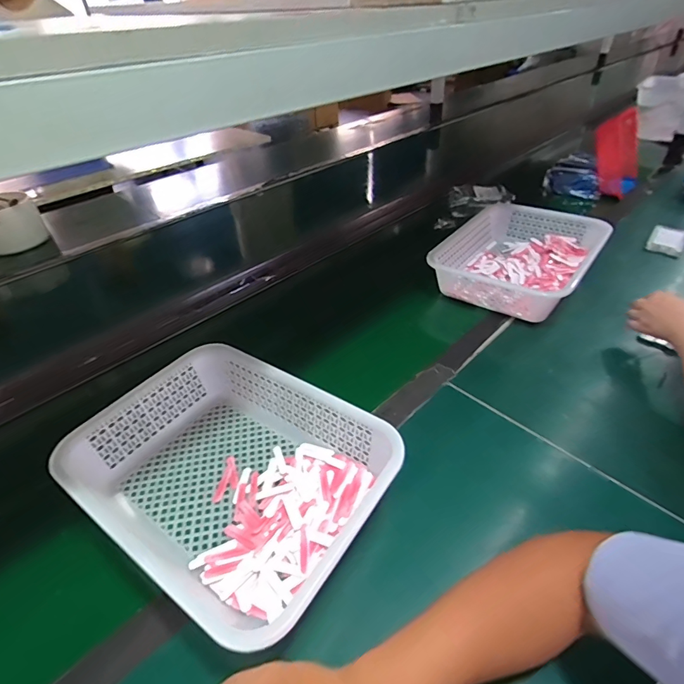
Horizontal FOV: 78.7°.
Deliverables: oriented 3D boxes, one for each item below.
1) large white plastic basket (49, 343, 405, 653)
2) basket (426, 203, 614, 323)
[{"bbox_3d":[-0.138,0.152,0.505,0.344,0.085,0.259,22,44,29],"label":"large white plastic basket"},{"bbox_3d":[0.373,-0.176,0.888,0.271,0.089,0.360,24,48,29],"label":"basket"}]

